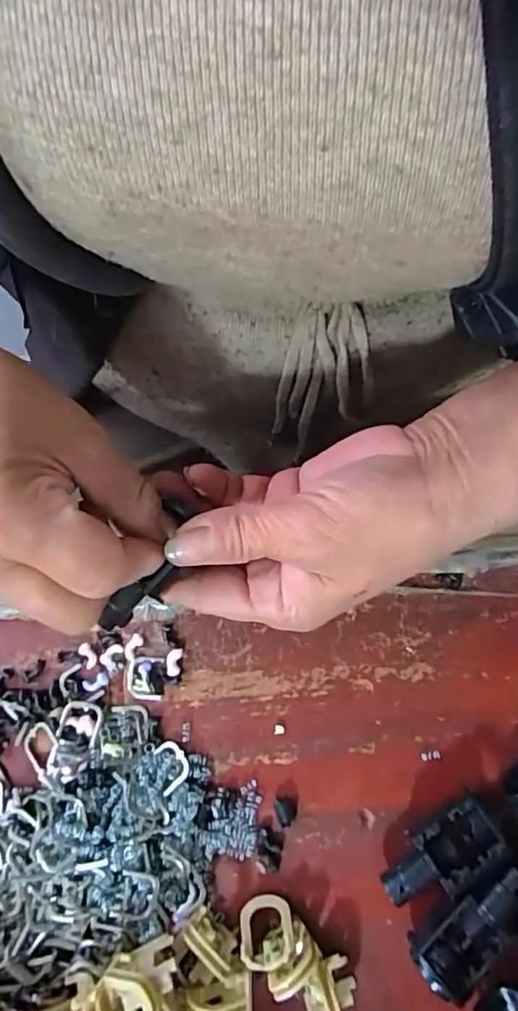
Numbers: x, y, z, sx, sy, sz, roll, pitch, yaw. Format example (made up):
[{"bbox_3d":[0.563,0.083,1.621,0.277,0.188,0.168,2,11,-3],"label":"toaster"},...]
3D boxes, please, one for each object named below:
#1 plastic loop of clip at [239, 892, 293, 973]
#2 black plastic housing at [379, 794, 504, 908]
[{"bbox_3d":[0.003,0.172,0.220,0.021,0.004,0.026,-8,31,3],"label":"plastic loop of clip"},{"bbox_3d":[0.073,0.142,0.219,0.048,0.021,0.026,-36,79,-7],"label":"black plastic housing"}]

